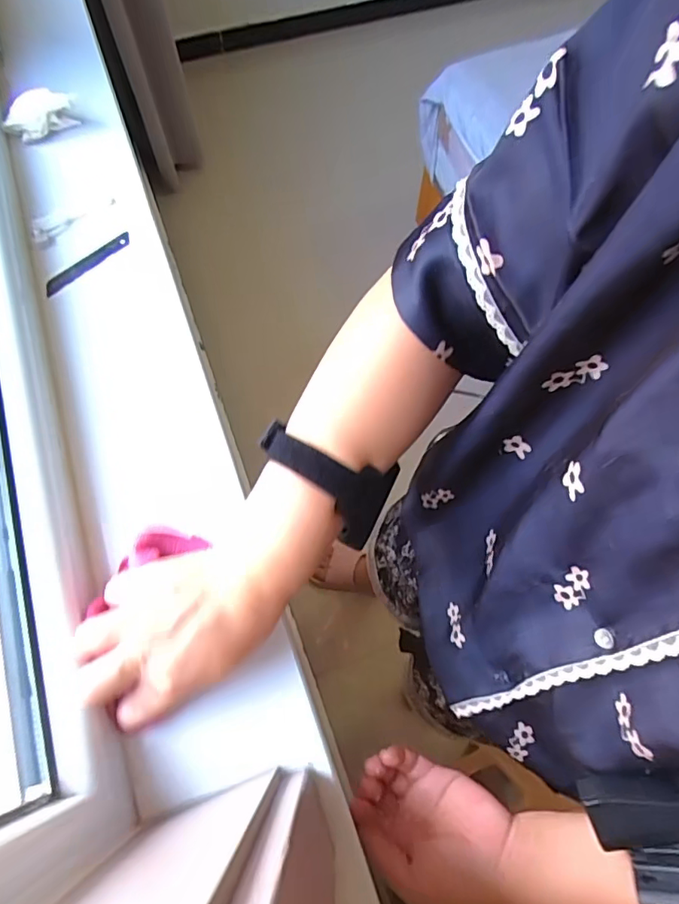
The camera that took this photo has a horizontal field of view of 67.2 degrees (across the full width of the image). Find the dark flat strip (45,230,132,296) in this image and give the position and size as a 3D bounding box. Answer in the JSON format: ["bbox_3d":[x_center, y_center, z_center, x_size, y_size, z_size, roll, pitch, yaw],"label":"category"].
[{"bbox_3d":[-0.252,-0.190,0.511,0.097,0.006,0.017,-40,75,-17],"label":"dark flat strip"}]

